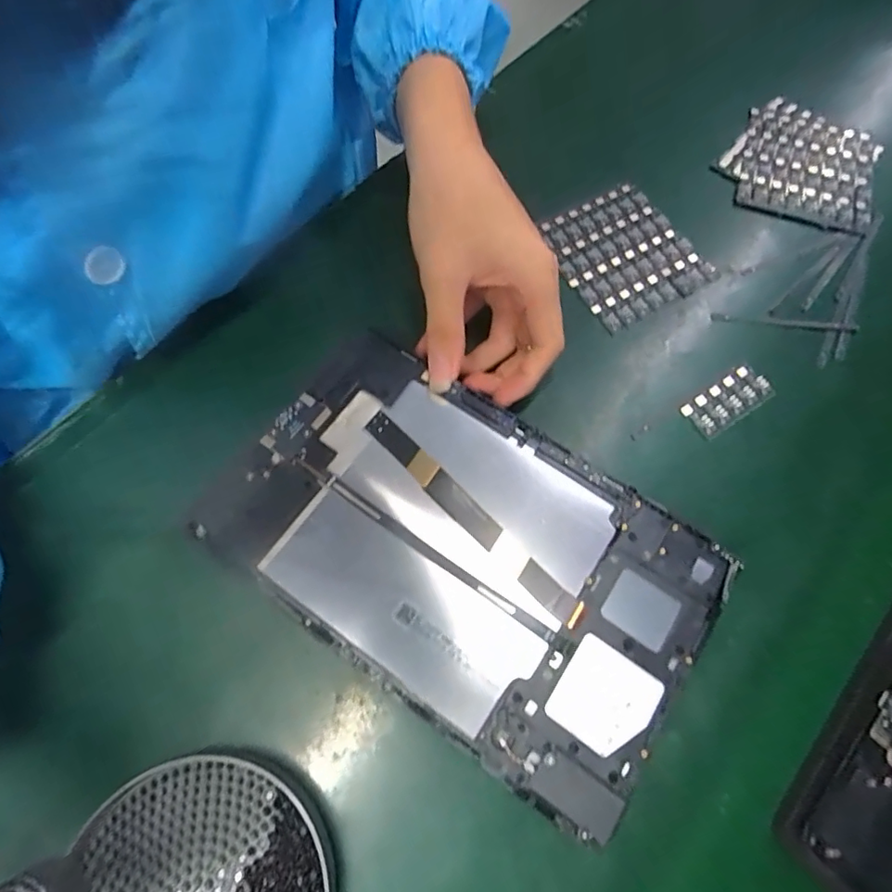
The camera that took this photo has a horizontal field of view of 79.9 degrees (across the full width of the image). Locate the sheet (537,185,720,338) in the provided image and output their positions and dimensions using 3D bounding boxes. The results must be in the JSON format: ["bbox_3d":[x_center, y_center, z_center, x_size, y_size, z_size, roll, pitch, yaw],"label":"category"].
[{"bbox_3d":[0.128,-0.138,0.383,0.094,0.010,0.104,-27,67,-8],"label":"sheet"}]

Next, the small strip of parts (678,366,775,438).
[{"bbox_3d":[0.175,-0.028,0.330,0.054,0.005,0.026,-32,68,-10],"label":"small strip of parts"}]

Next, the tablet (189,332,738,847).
[{"bbox_3d":[0.008,0.052,0.276,0.235,0.016,0.146,33,71,12],"label":"tablet"}]

